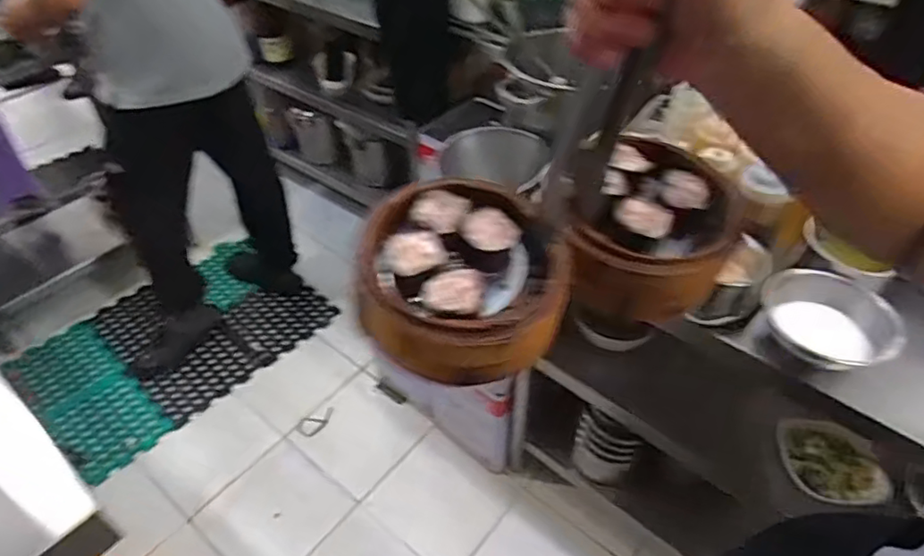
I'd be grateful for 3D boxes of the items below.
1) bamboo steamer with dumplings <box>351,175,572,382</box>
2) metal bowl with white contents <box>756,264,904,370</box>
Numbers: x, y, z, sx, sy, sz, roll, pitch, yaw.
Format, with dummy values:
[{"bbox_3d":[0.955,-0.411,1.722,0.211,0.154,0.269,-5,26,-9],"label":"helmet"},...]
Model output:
[{"bbox_3d":[0.003,-0.004,0.398,0.131,0.051,0.143,-1,44,1],"label":"bamboo steamer with dumplings"},{"bbox_3d":[0.475,0.052,0.757,0.134,0.054,0.152,-9,45,-8],"label":"metal bowl with white contents"}]

